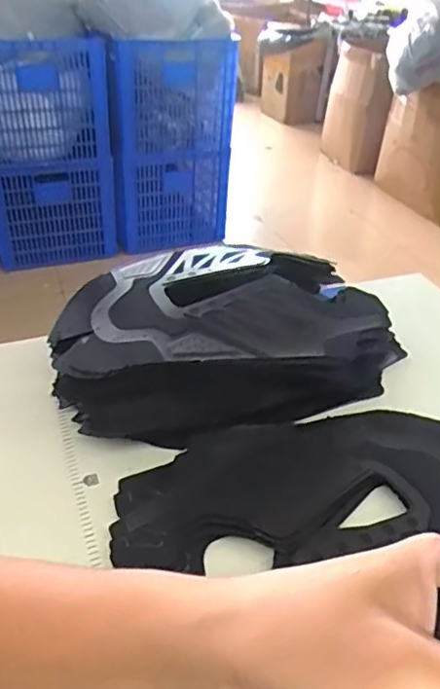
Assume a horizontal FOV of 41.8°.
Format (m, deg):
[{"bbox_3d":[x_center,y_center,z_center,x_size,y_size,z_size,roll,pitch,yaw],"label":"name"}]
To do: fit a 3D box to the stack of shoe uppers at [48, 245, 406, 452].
[{"bbox_3d":[0.005,-0.010,0.535,0.303,0.082,0.192,-16,40,-24],"label":"stack of shoe uppers"}]

